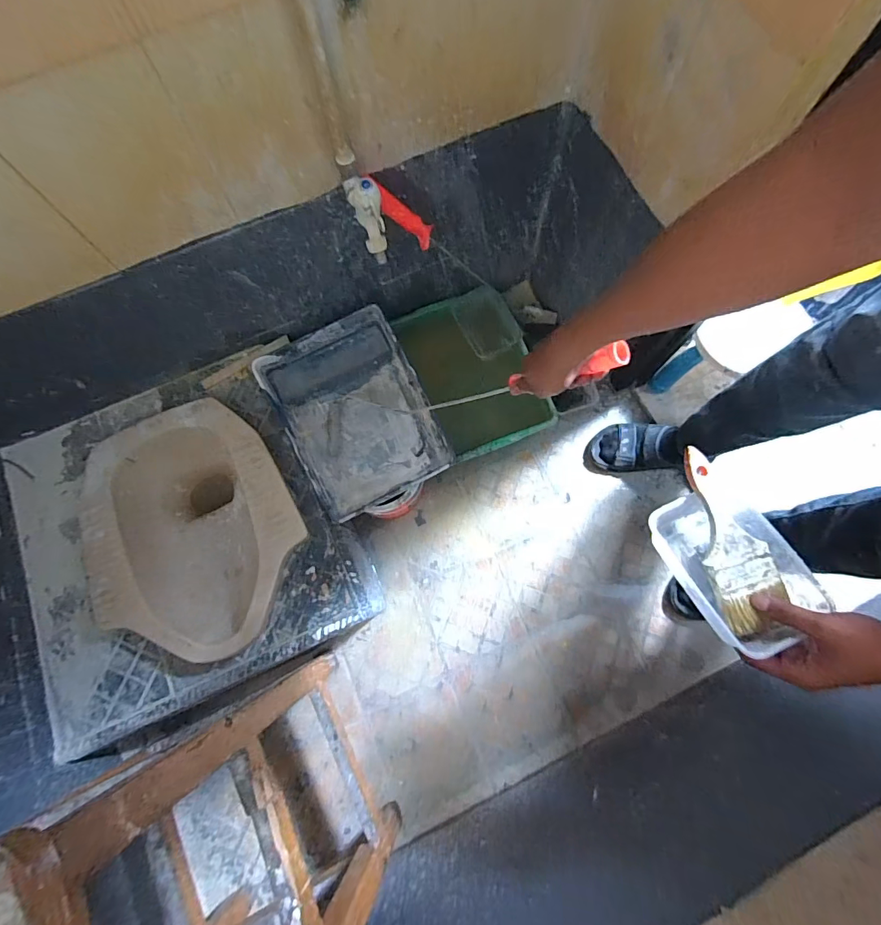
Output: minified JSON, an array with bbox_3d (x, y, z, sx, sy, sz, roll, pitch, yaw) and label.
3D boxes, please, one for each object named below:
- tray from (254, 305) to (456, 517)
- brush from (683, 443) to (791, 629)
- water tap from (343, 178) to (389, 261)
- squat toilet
[{"bbox_3d":[-0.163,-0.095,0.874,0.278,0.095,0.345,-27,76,-6],"label":"tray"},{"bbox_3d":[0.331,0.083,0.505,0.071,0.020,0.205,-9,74,-1],"label":"brush"},{"bbox_3d":[-0.112,-0.381,0.653,0.033,0.107,0.123,-23,76,-5],"label":"water tap"},{"bbox_3d":[-0.465,0.135,0.881,0.365,0.185,0.460,-22,76,-4],"label":"squat toilet"}]

